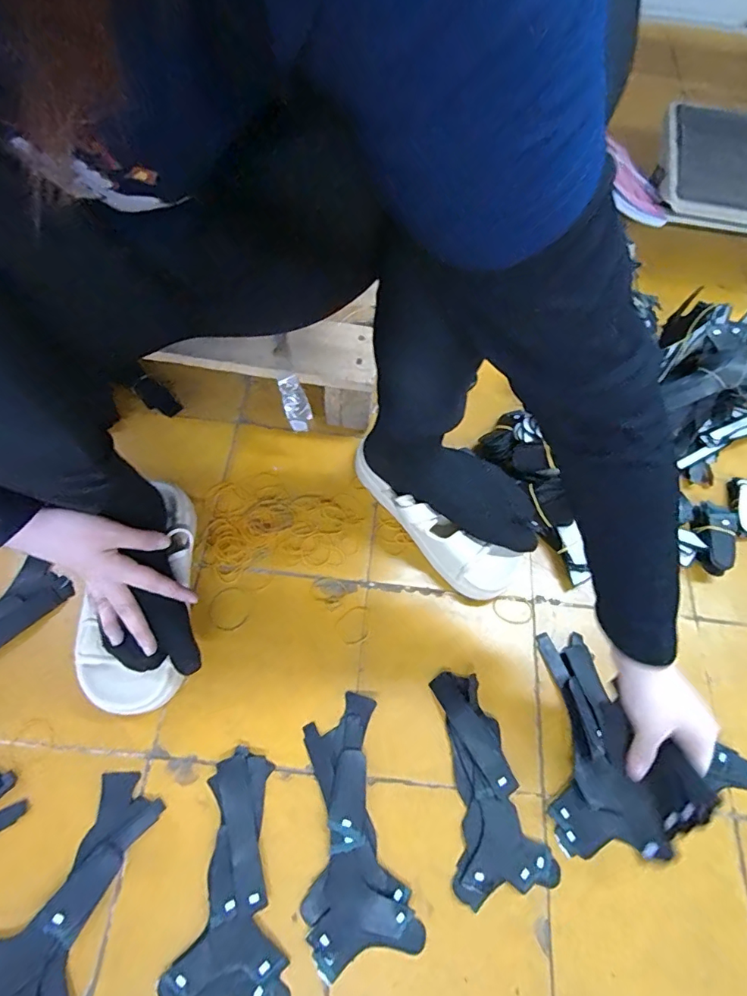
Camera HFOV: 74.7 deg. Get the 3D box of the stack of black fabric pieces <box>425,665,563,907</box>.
[{"bbox_3d":[0.106,0.286,0.500,0.092,0.010,0.200,-12,67,-10],"label":"stack of black fabric pieces"}]

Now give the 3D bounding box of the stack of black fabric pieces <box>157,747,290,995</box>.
[{"bbox_3d":[-0.128,0.351,0.452,0.099,0.015,0.201,2,65,-3],"label":"stack of black fabric pieces"}]

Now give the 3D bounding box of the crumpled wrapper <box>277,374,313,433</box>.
[{"bbox_3d":[-0.093,-0.112,0.586,0.029,0.009,0.066,-18,109,-9],"label":"crumpled wrapper"}]

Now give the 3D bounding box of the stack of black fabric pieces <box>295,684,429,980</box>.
[{"bbox_3d":[-0.028,0.317,0.474,0.097,0.011,0.215,-11,67,-9],"label":"stack of black fabric pieces"}]

